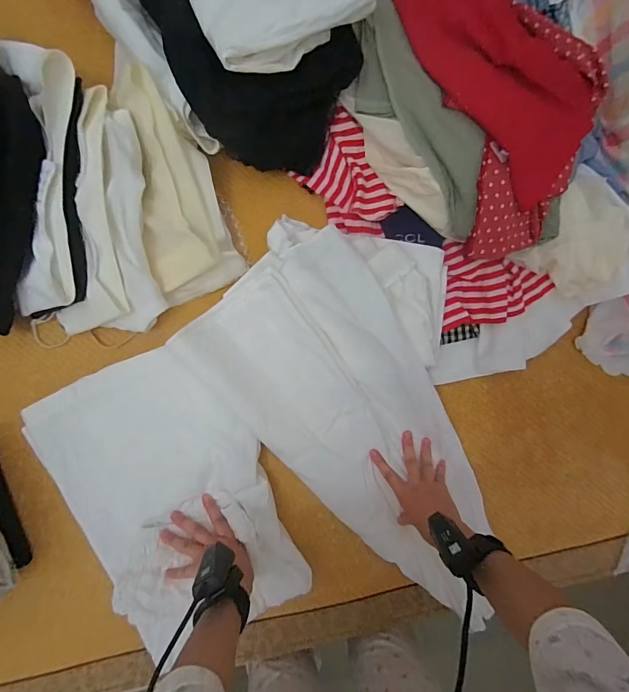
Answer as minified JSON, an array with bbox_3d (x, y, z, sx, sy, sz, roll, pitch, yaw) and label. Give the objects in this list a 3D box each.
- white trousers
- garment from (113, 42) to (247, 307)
[{"bbox_3d":[-0.057,0.178,0.509,0.539,0.101,0.527,-34,93,-3],"label":"white trousers"},{"bbox_3d":[-0.193,-0.216,0.497,0.121,0.039,0.297,-13,106,-4],"label":"garment"}]

